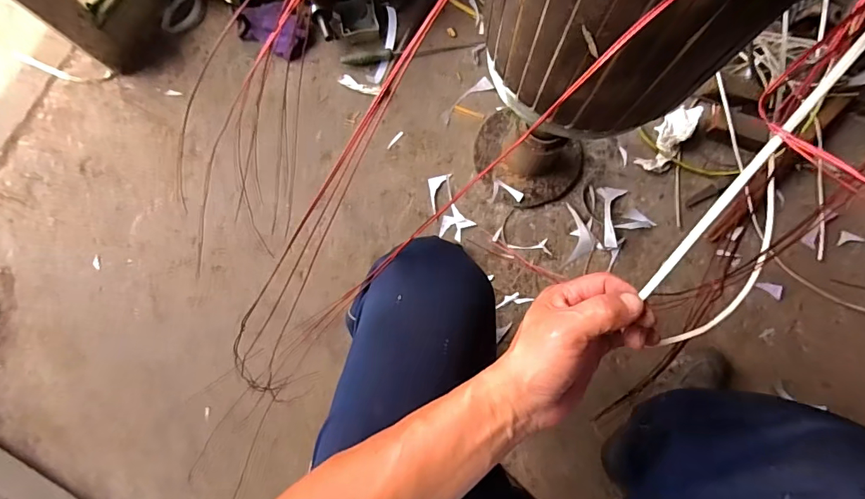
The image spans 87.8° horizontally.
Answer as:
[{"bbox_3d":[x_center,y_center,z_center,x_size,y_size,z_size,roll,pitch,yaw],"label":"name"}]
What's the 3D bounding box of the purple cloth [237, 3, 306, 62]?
[{"bbox_3d":[-0.314,-0.439,0.892,0.133,0.041,0.087,29,85,3],"label":"purple cloth"}]

